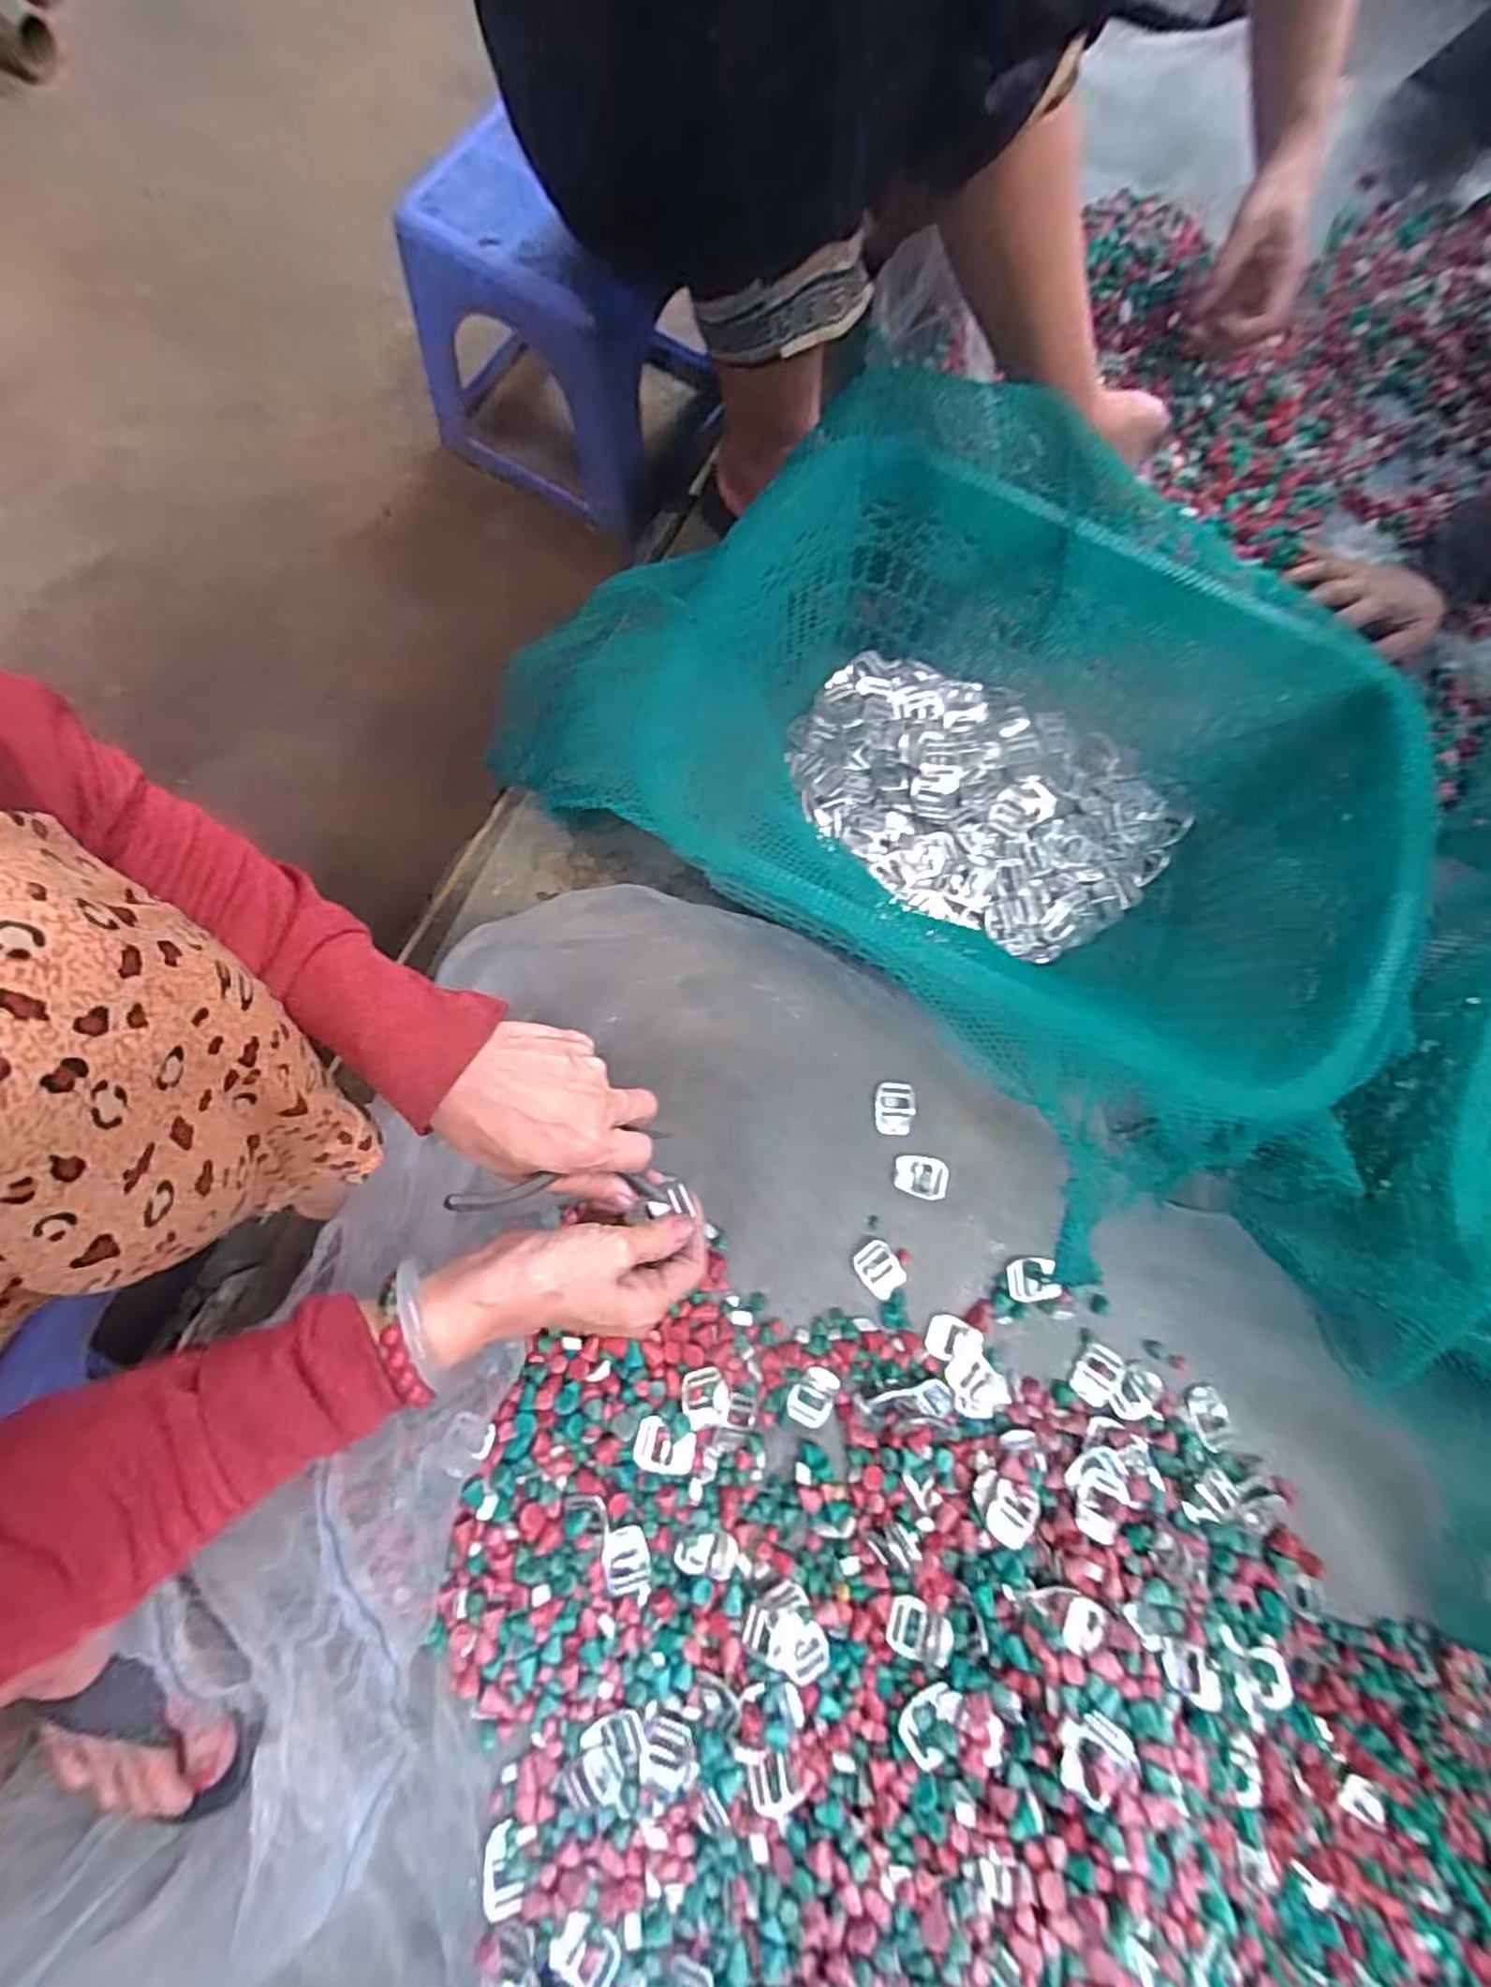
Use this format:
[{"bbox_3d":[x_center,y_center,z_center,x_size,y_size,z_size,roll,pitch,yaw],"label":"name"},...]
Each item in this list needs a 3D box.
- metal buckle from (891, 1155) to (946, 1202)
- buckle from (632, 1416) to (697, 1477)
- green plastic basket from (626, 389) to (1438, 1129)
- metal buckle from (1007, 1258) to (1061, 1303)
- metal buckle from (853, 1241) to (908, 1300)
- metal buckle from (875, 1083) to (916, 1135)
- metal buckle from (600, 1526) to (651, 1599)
[{"bbox_3d":[0.131,0.138,0.546,0.039,0.004,0.029,9,78,0],"label":"metal buckle"},{"bbox_3d":[-0.053,0.299,0.478,0.039,0.010,0.029,12,78,1],"label":"buckle"},{"bbox_3d":[0.185,-0.144,0.502,0.459,0.173,0.355,21,78,3],"label":"green plastic basket"},{"bbox_3d":[0.211,0.211,0.536,0.036,0.006,0.031,-10,78,-4],"label":"metal buckle"},{"bbox_3d":[0.098,0.200,0.529,0.029,0.004,0.038,-37,81,-9],"label":"metal buckle"},{"bbox_3d":[0.114,0.088,0.553,0.031,0.006,0.039,0,78,-2],"label":"metal buckle"},{"bbox_3d":[-0.078,0.372,0.476,0.028,0.010,0.040,-14,79,-4],"label":"metal buckle"}]

